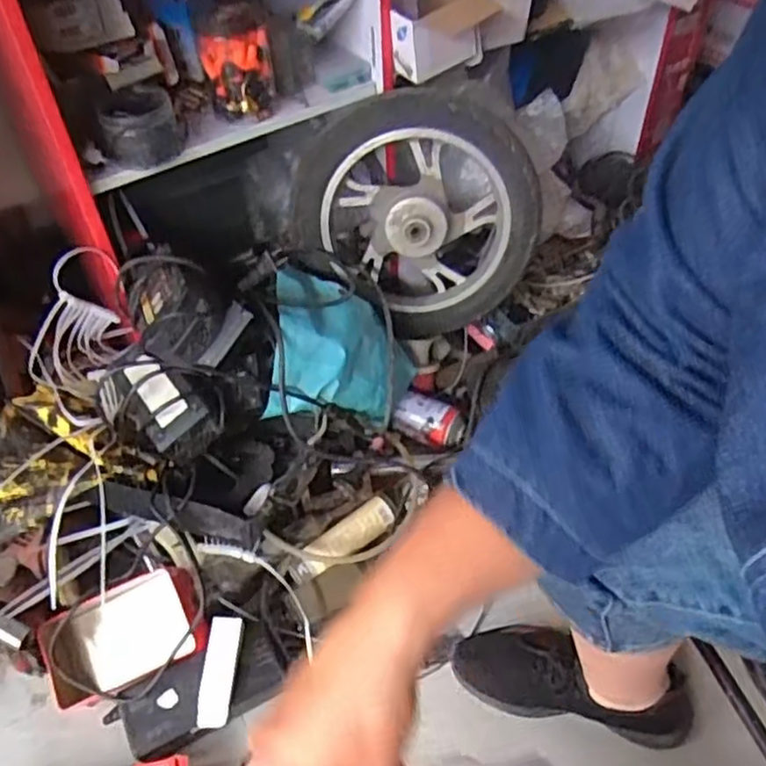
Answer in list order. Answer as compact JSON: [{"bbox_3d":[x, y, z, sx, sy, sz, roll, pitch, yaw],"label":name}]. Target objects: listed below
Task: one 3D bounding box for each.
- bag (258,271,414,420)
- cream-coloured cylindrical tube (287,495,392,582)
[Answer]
[{"bbox_3d":[-0.051,-0.035,0.950,0.192,0.162,0.215,1,47,4],"label":"bag"},{"bbox_3d":[-0.051,0.198,0.895,0.149,0.034,0.048,-32,54,-24],"label":"cream-coloured cylindrical tube"}]

